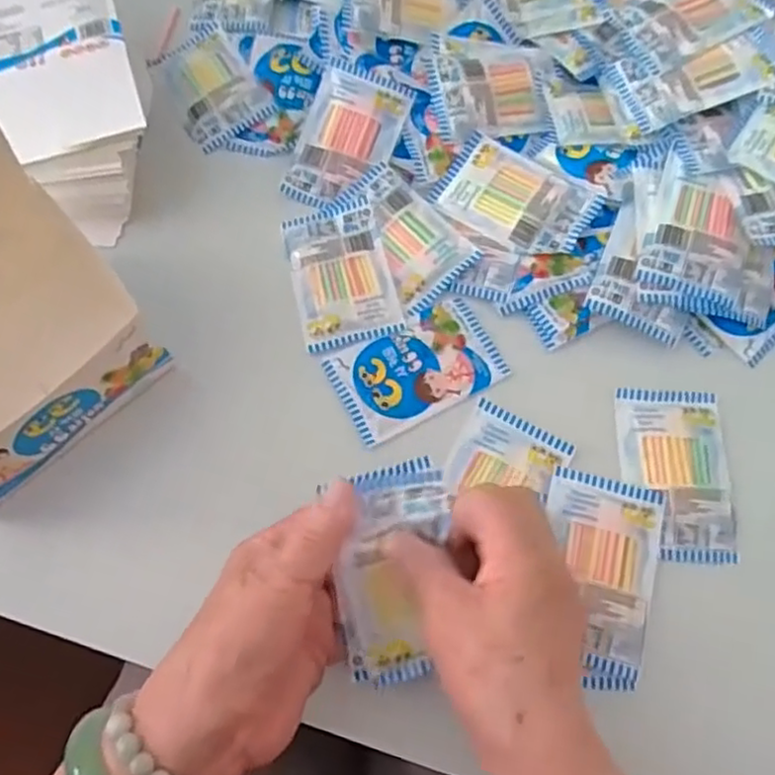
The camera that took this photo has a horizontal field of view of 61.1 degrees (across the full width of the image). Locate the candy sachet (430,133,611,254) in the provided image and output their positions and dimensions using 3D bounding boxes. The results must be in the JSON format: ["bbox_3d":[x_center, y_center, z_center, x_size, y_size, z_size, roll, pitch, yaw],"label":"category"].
[{"bbox_3d":[0.086,-0.127,0.445,0.101,0.013,0.062,35,72,12],"label":"candy sachet"}]

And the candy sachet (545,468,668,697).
[{"bbox_3d":[0.116,0.103,0.365,0.062,0.011,0.109,15,69,5],"label":"candy sachet"}]

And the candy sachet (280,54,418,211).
[{"bbox_3d":[-0.027,-0.176,0.466,0.065,0.013,0.107,21,90,1],"label":"candy sachet"}]

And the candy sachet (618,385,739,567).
[{"bbox_3d":[0.171,0.050,0.391,0.063,0.009,0.101,4,69,0],"label":"candy sachet"}]

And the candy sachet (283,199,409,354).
[{"bbox_3d":[-0.031,-0.076,0.437,0.062,0.007,0.101,-13,70,-6],"label":"candy sachet"}]

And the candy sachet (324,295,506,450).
[{"bbox_3d":[0.018,-0.014,0.411,0.102,0.004,0.064,-27,72,-11],"label":"candy sachet"}]

